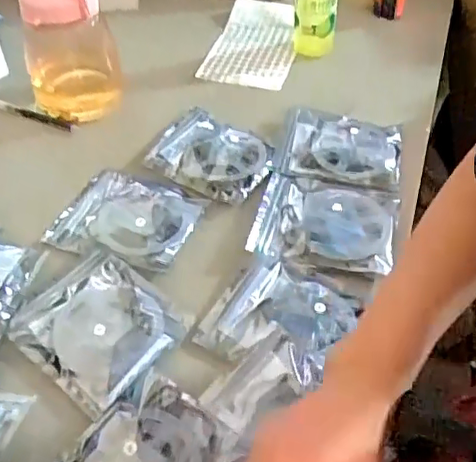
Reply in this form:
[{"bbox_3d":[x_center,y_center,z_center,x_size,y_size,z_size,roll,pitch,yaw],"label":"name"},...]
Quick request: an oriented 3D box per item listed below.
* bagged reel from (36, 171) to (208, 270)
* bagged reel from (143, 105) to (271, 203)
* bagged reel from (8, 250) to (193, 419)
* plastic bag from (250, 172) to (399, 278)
[{"bbox_3d":[-0.123,-0.018,0.641,0.155,0.025,0.117,15,48,15],"label":"bagged reel"},{"bbox_3d":[-0.031,-0.096,0.700,0.147,0.012,0.118,21,50,20],"label":"bagged reel"},{"bbox_3d":[-0.130,0.087,0.541,0.139,0.017,0.121,31,54,27],"label":"bagged reel"},{"bbox_3d":[0.094,-0.015,0.623,0.148,0.008,0.124,10,47,11],"label":"plastic bag"}]

